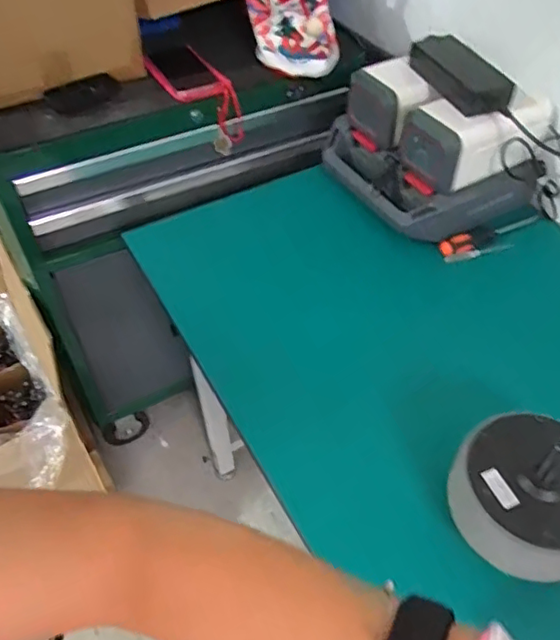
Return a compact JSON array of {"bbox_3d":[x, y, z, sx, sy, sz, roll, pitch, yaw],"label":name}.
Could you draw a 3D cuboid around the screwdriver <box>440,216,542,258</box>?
[{"bbox_3d":[0.320,-0.132,0.882,0.192,0.025,0.034,-23,52,-20],"label":"screwdriver"}]

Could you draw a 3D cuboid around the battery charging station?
[{"bbox_3d":[0.240,-0.284,0.897,0.245,0.177,0.262,-21,52,-18],"label":"battery charging station"}]

